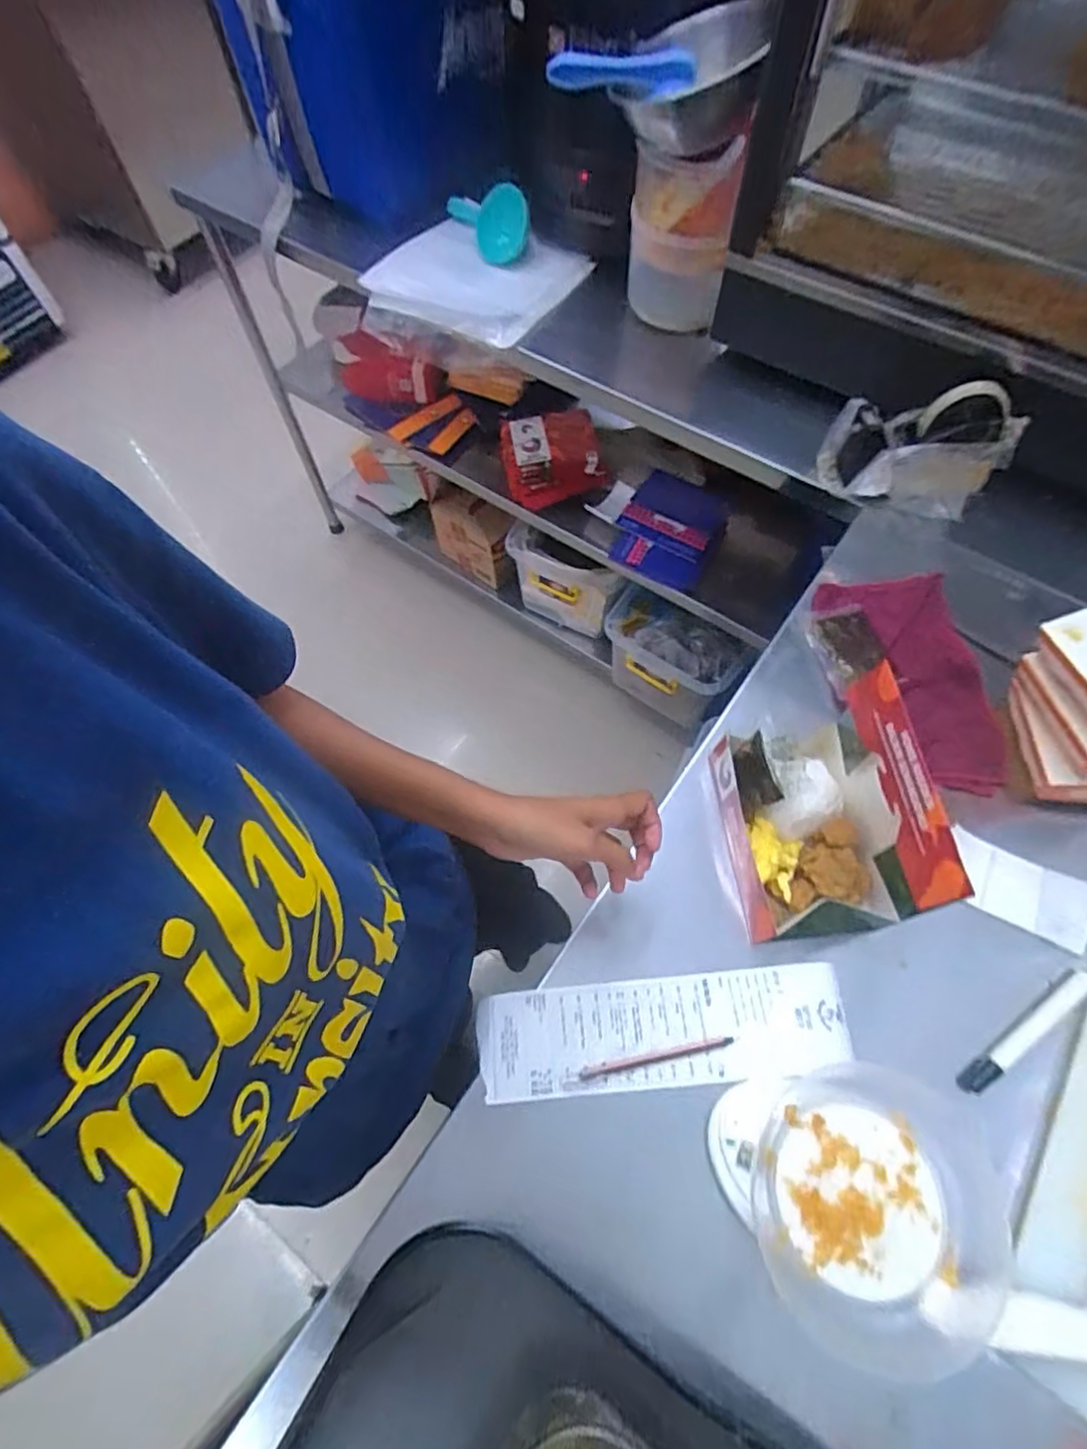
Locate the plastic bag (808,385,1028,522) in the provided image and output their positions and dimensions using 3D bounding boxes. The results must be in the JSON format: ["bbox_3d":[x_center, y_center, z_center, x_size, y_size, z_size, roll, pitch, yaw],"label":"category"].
[{"bbox_3d":[0.438,-0.319,0.743,0.200,0.096,0.106,13,65,8],"label":"plastic bag"}]

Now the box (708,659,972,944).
[{"bbox_3d":[0.217,0.070,0.513,0.112,0.156,0.177,-10,64,-3],"label":"box"}]

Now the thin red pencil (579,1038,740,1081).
[{"bbox_3d":[0.090,0.260,0.498,0.124,0.005,0.008,-11,64,-4],"label":"thin red pencil"}]

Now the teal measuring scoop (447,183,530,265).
[{"bbox_3d":[-0.089,-0.787,1.014,0.153,0.097,0.025,21,35,31],"label":"teal measuring scoop"}]

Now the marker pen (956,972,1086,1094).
[{"bbox_3d":[0.382,0.241,0.499,0.141,0.013,0.018,-32,67,-13],"label":"marker pen"}]

